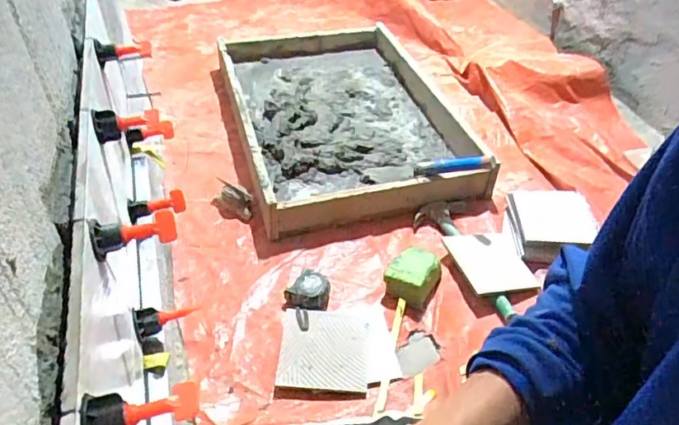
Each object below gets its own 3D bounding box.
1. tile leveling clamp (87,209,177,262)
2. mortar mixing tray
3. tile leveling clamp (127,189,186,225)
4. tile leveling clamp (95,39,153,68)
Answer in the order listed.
[{"bbox_3d":[-0.156,0.014,0.401,0.060,0.025,0.026,-15,46,-17],"label":"tile leveling clamp"},{"bbox_3d":[0.009,-0.276,1.439,0.572,0.143,0.869,-11,45,-13],"label":"mortar mixing tray"},{"bbox_3d":[-0.202,-0.006,0.584,0.061,0.030,0.021,-18,47,-19],"label":"tile leveling clamp"},{"bbox_3d":[-0.251,-0.189,0.614,0.060,0.026,0.026,-9,44,-11],"label":"tile leveling clamp"}]

